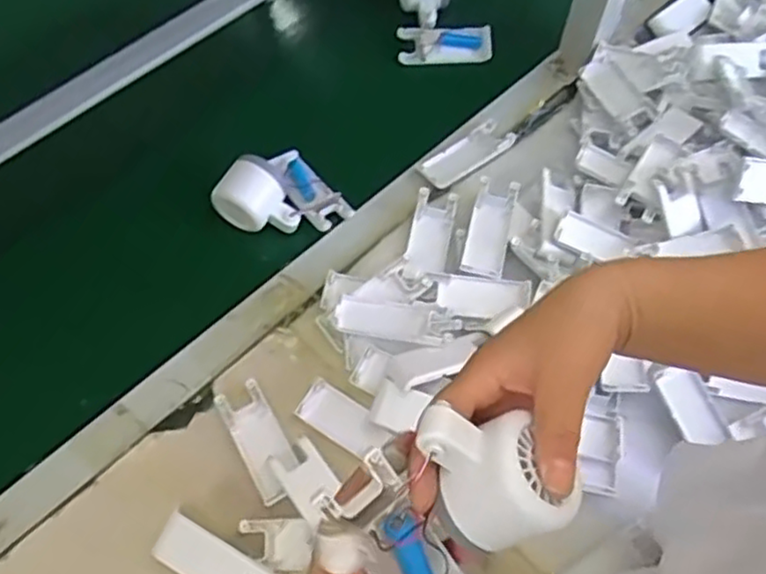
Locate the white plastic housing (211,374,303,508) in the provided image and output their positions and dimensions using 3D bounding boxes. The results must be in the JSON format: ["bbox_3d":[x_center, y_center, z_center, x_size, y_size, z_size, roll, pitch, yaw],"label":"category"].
[{"bbox_3d":[-0.106,0.130,0.592,0.040,0.011,0.103,-28,65,-12],"label":"white plastic housing"}]

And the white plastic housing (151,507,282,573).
[{"bbox_3d":[-0.132,0.218,0.544,0.098,0.032,0.039,26,66,14],"label":"white plastic housing"}]

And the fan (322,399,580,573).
[{"bbox_3d":[0.033,0.108,0.337,0.095,0.068,0.068,-31,66,-13],"label":"fan"}]

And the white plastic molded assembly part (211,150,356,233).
[{"bbox_3d":[-0.099,-0.089,0.678,0.096,0.060,0.098,40,70,19],"label":"white plastic molded assembly part"}]

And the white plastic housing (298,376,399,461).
[{"bbox_3d":[-0.032,0.115,0.599,0.084,0.011,0.040,30,67,16],"label":"white plastic housing"}]

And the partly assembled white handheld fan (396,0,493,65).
[{"bbox_3d":[0.072,-0.327,0.815,0.108,0.053,0.118,-1,63,1],"label":"partly assembled white handheld fan"}]

